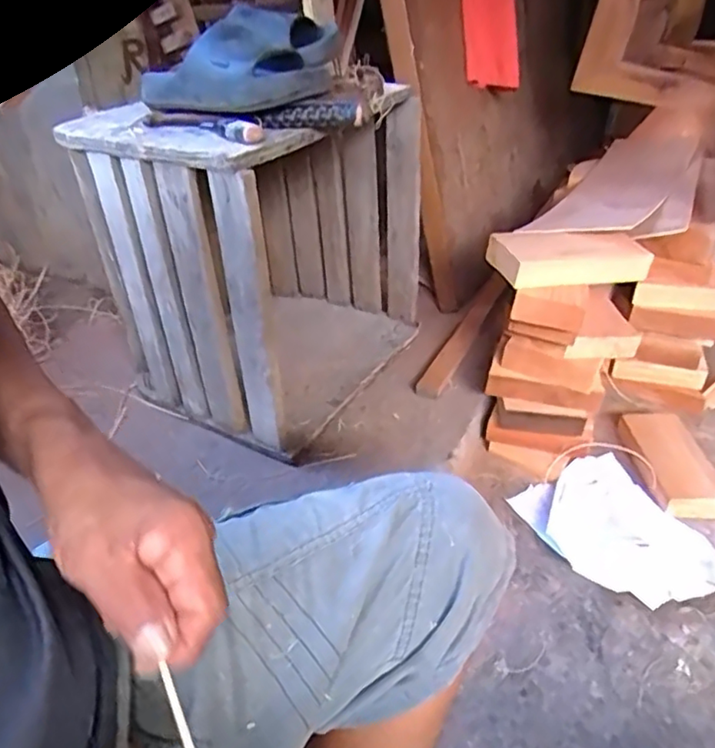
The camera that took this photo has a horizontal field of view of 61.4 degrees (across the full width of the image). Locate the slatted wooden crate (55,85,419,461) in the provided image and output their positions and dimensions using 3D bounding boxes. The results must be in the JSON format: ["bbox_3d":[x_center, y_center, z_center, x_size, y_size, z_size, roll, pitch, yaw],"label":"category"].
[{"bbox_3d":[-0.148,-0.208,1.014,0.372,0.439,0.442,17,37,26],"label":"slatted wooden crate"}]

